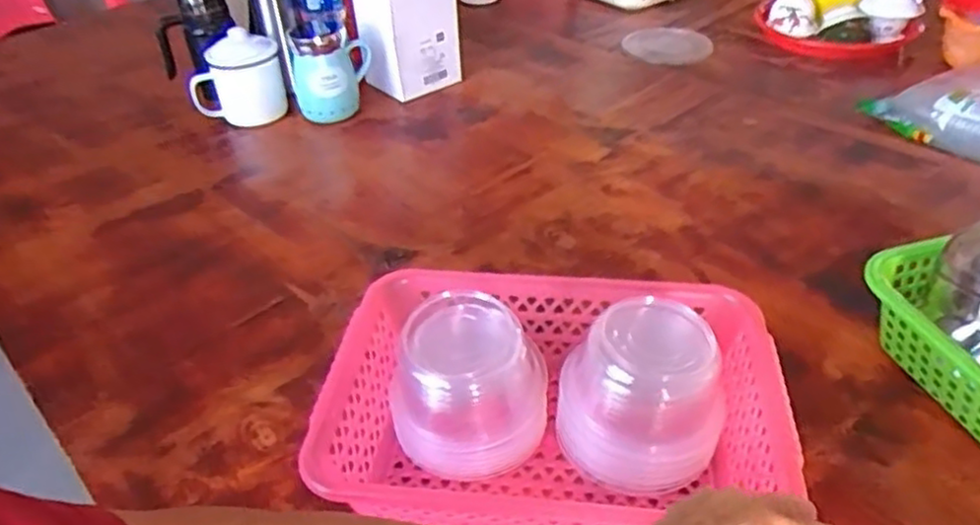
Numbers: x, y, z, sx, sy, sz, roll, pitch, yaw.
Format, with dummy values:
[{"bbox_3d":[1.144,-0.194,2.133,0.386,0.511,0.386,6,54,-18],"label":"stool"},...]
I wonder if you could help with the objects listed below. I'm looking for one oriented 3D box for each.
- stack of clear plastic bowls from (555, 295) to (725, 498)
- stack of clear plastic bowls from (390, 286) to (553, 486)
[{"bbox_3d":[0.104,0.092,0.500,0.110,0.101,0.092,4,39,9],"label":"stack of clear plastic bowls"},{"bbox_3d":[-0.015,0.088,0.523,0.109,0.093,0.091,-10,39,-9],"label":"stack of clear plastic bowls"}]

